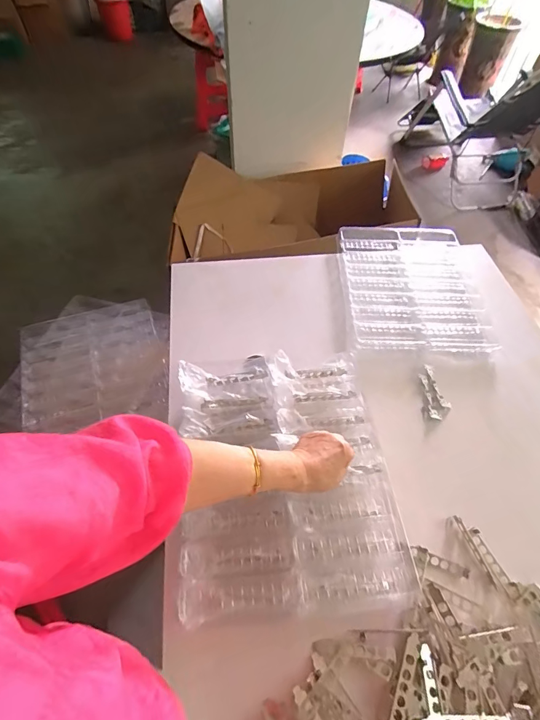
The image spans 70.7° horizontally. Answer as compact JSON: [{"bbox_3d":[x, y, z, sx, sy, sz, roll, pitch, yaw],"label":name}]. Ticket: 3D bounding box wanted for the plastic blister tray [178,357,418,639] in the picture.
[{"bbox_3d":[0.032,0.176,0.647,0.349,0.072,0.428,-4,56,-4],"label":"plastic blister tray"}]

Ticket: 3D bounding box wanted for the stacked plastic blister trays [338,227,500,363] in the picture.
[{"bbox_3d":[0.364,-0.190,0.991,0.339,0.039,0.440,1,55,-1],"label":"stacked plastic blister trays"}]

